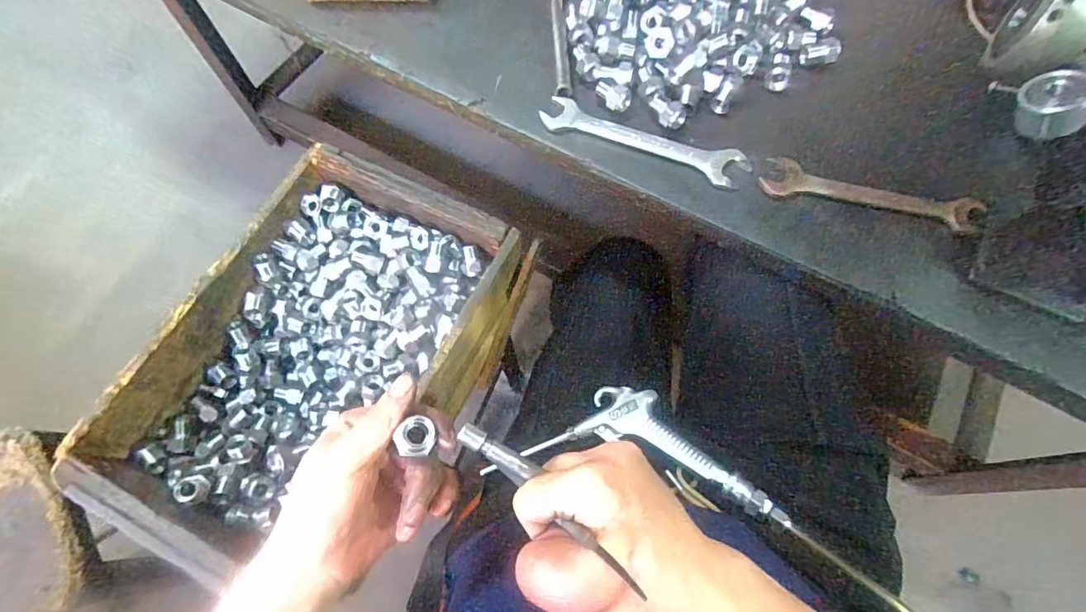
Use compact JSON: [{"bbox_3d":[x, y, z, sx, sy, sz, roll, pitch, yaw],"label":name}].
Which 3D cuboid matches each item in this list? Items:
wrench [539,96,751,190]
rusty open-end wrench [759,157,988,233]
[{"bbox_3d":[0.085,-0.141,0.427,0.175,0.009,0.034,20,69,7],"label":"wrench"},{"bbox_3d":[0.263,-0.090,0.407,0.162,0.009,0.032,14,77,7],"label":"rusty open-end wrench"}]

